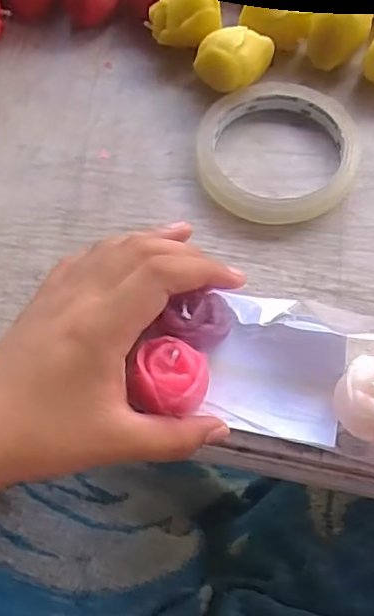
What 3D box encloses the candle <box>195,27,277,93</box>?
[{"bbox_3d":[0.028,-0.152,0.366,0.035,0.032,0.041,30,71,15],"label":"candle"}]

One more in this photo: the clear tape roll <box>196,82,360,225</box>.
[{"bbox_3d":[0.052,-0.093,0.349,0.089,0.014,0.093,-1,66,2],"label":"clear tape roll"}]

